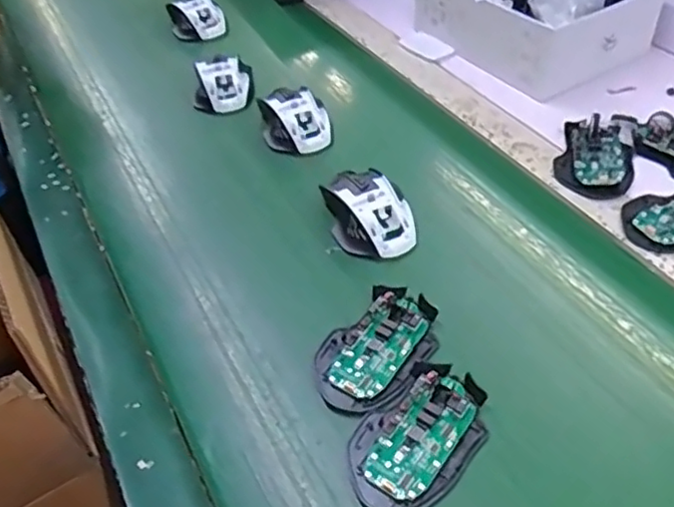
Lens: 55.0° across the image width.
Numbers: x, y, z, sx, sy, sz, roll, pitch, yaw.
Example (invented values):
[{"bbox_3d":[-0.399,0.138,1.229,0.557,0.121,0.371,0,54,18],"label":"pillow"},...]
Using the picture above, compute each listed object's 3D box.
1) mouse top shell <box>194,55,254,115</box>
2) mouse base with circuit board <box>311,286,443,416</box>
[{"bbox_3d":[-0.139,-0.203,0.769,0.076,0.036,0.069,-9,45,-4],"label":"mouse top shell"},{"bbox_3d":[0.031,0.071,0.500,0.073,0.016,0.113,23,51,25],"label":"mouse base with circuit board"}]

